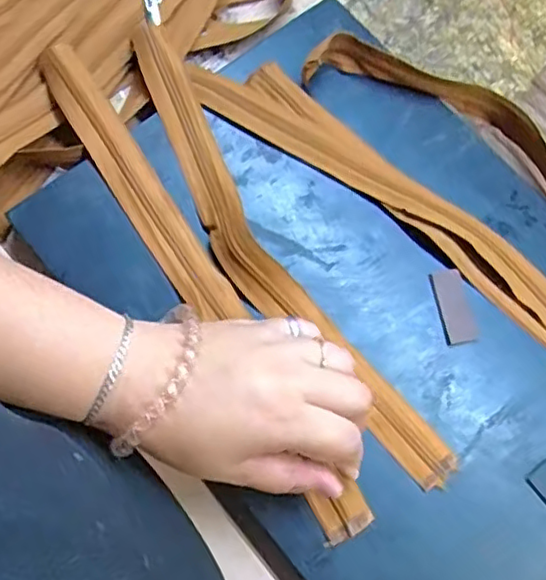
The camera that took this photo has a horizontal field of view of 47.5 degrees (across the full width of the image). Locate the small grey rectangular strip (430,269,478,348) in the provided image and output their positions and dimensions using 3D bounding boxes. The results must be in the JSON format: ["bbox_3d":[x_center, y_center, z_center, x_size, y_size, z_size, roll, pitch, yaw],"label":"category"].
[{"bbox_3d":[0.119,0.011,0.410,0.022,0.004,0.049,-9,74,-9],"label":"small grey rectangular strip"}]

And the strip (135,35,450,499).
[{"bbox_3d":[-0.010,-0.030,0.404,0.053,0.025,0.367,-32,79,-7],"label":"strip"}]

